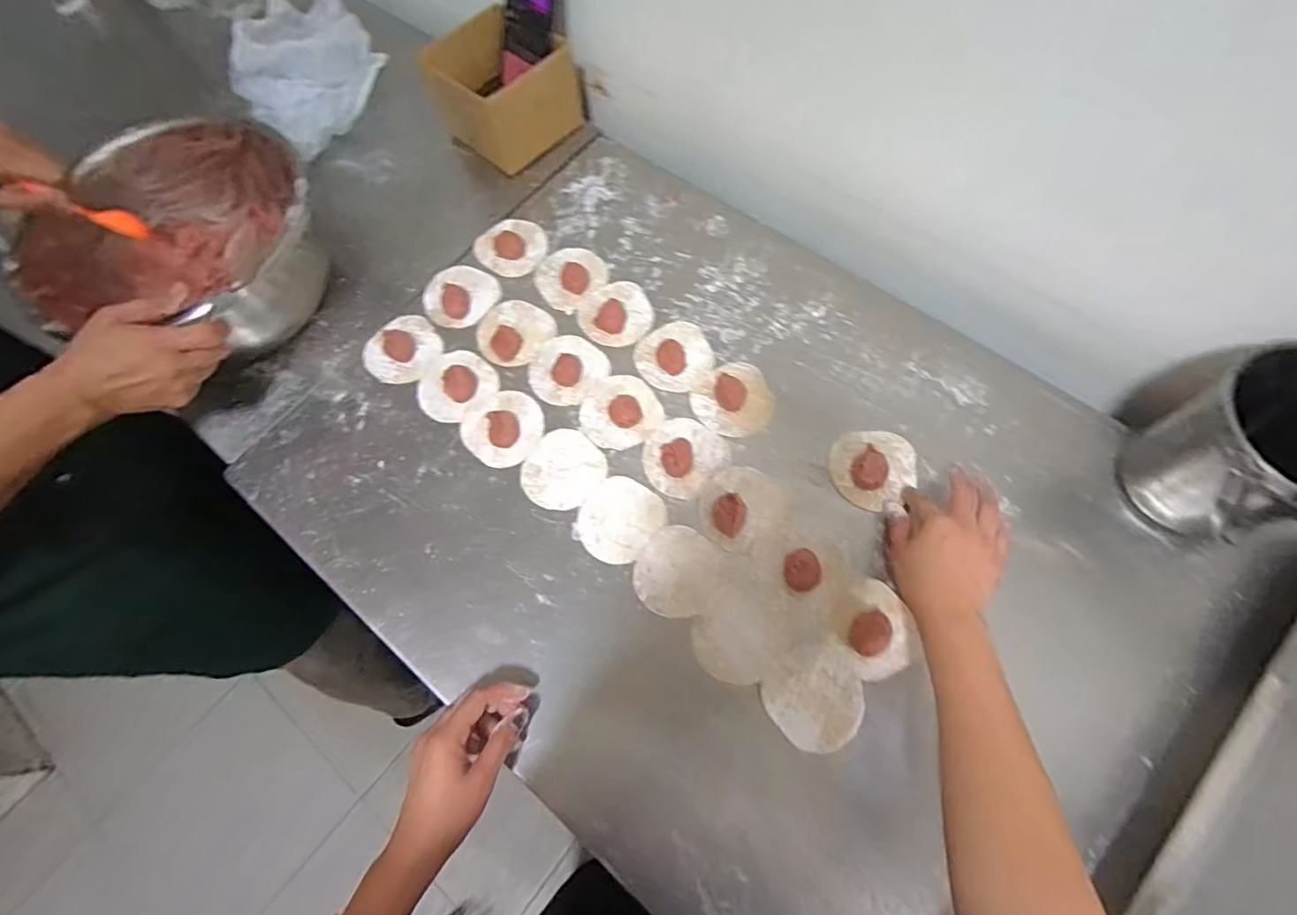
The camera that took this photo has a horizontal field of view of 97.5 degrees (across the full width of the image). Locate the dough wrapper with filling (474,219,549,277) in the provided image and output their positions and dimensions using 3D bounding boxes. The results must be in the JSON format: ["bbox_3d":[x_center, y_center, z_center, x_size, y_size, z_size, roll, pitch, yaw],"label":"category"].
[{"bbox_3d":[-0.163,-0.254,0.687,0.074,0.013,0.081,-1,69,3],"label":"dough wrapper with filling"}]

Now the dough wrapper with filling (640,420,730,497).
[{"bbox_3d":[0.034,-0.004,0.567,0.080,0.019,0.076,-1,69,3],"label":"dough wrapper with filling"}]

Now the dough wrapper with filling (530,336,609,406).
[{"bbox_3d":[-0.092,-0.100,0.618,0.082,0.018,0.080,-1,69,3],"label":"dough wrapper with filling"}]

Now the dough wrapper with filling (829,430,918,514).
[{"bbox_3d":[0.221,0.010,0.551,0.079,0.019,0.078,-1,69,3],"label":"dough wrapper with filling"}]

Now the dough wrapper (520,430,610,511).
[{"bbox_3d":[-0.087,0.012,0.580,0.076,0.004,0.081,-1,69,3],"label":"dough wrapper"}]

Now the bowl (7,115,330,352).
[{"bbox_3d":[-0.475,-0.237,0.633,0.257,0.134,0.251,-1,69,3],"label":"bowl"}]

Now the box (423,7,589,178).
[{"bbox_3d":[-0.175,-0.457,0.716,0.152,0.102,0.125,-41,72,-12],"label":"box"}]

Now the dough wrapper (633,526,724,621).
[{"bbox_3d":[0.027,0.106,0.531,0.077,0.004,0.081,-1,69,3],"label":"dough wrapper"}]

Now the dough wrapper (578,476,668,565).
[{"bbox_3d":[-0.029,0.060,0.557,0.072,0.004,0.081,39,76,16],"label":"dough wrapper"}]

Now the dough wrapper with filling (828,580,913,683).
[{"bbox_3d":[0.197,0.150,0.498,0.076,0.011,0.075,-1,69,3],"label":"dough wrapper with filling"}]

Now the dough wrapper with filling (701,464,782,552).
[{"bbox_3d":[0.088,0.046,0.542,0.073,0.021,0.084,15,70,9],"label":"dough wrapper with filling"}]

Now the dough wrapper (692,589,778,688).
[{"bbox_3d":[0.077,0.158,0.505,0.071,0.006,0.077,-1,69,3],"label":"dough wrapper"}]

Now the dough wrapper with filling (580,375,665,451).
[{"bbox_3d":[-0.029,-0.049,0.593,0.080,0.022,0.079,-1,69,3],"label":"dough wrapper with filling"}]

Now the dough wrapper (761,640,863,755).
[{"bbox_3d":[0.142,0.205,0.486,0.076,0.004,0.081,-1,73,3],"label":"dough wrapper"}]

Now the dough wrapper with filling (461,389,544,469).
[{"bbox_3d":[-0.152,-0.033,0.594,0.080,0.018,0.083,-1,69,3],"label":"dough wrapper with filling"}]

